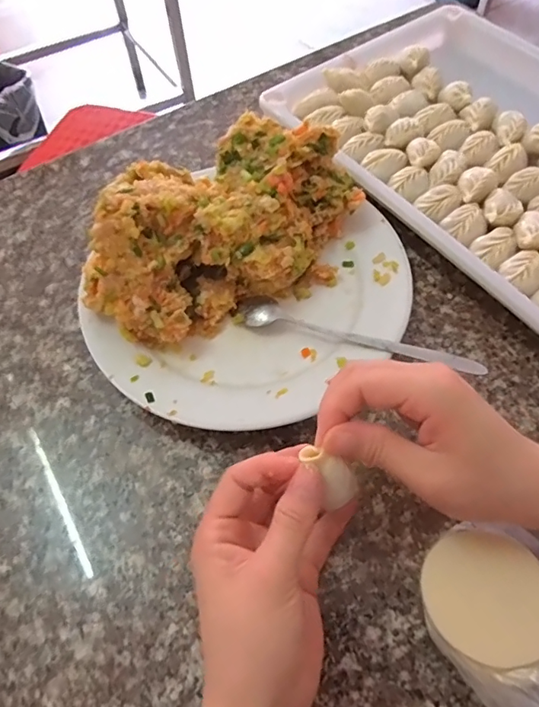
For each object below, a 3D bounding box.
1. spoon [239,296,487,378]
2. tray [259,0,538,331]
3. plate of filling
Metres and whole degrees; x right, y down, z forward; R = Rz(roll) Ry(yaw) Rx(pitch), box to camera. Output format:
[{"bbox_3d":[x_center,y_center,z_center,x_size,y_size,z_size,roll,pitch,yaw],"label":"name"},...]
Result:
[{"bbox_3d":[0.062,-0.014,0.361,0.175,0.023,0.023,17,61,12],"label":"spoon"},{"bbox_3d":[0.207,-0.172,0.443,0.268,0.047,0.382,-33,63,-16],"label":"tray"},{"bbox_3d":[-0.017,-0.063,0.364,0.230,0.095,0.206,-35,64,-17],"label":"plate of filling"}]

